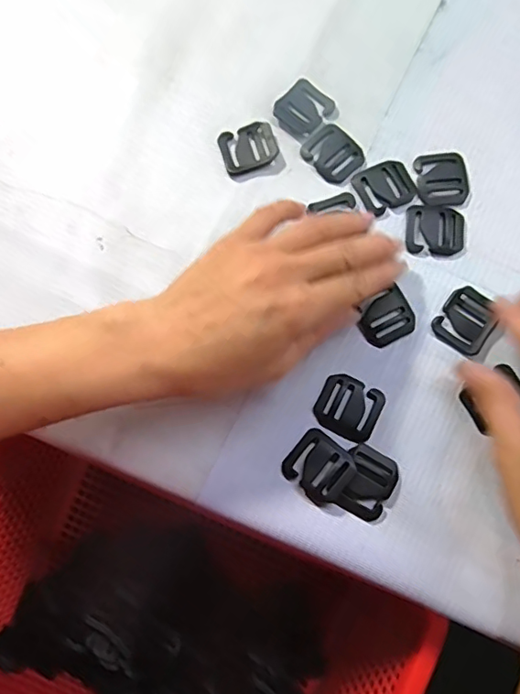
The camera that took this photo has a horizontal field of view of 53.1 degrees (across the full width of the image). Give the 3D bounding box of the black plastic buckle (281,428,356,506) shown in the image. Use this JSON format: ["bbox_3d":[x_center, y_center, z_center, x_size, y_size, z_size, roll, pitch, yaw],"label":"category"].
[{"bbox_3d":[0.032,0.065,0.284,0.033,0.008,0.032,38,81,9],"label":"black plastic buckle"}]

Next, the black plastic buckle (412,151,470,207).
[{"bbox_3d":[0.113,-0.104,0.323,0.032,0.005,0.035,-12,77,-1],"label":"black plastic buckle"}]

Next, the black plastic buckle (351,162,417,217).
[{"bbox_3d":[0.078,-0.100,0.322,0.035,0.004,0.029,-24,78,-4],"label":"black plastic buckle"}]

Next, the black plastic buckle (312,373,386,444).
[{"bbox_3d":[0.050,0.034,0.293,0.035,0.004,0.032,26,79,7],"label":"black plastic buckle"}]

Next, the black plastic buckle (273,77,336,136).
[{"bbox_3d":[0.028,-0.155,0.335,0.031,0.004,0.035,41,81,9],"label":"black plastic buckle"}]

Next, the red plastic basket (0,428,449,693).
[{"bbox_3d":[-0.070,0.213,0.360,0.299,0.111,0.239,24,78,3],"label":"red plastic basket"}]

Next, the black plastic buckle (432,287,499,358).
[{"bbox_3d":[0.120,-0.015,0.302,0.030,0.006,0.035,36,81,9],"label":"black plastic buckle"}]

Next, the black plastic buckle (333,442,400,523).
[{"bbox_3d":[0.058,0.074,0.282,0.029,0.006,0.036,30,80,7],"label":"black plastic buckle"}]

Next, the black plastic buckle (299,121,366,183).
[{"bbox_3d":[0.047,-0.123,0.328,0.031,0.004,0.037,-42,80,-8],"label":"black plastic buckle"}]

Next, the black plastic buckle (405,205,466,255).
[{"bbox_3d":[0.107,-0.071,0.316,0.036,0.004,0.029,5,78,2],"label":"black plastic buckle"}]

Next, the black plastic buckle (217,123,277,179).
[{"bbox_3d":[-0.007,-0.126,0.330,0.035,0.004,0.030,-18,78,-3],"label":"black plastic buckle"}]

